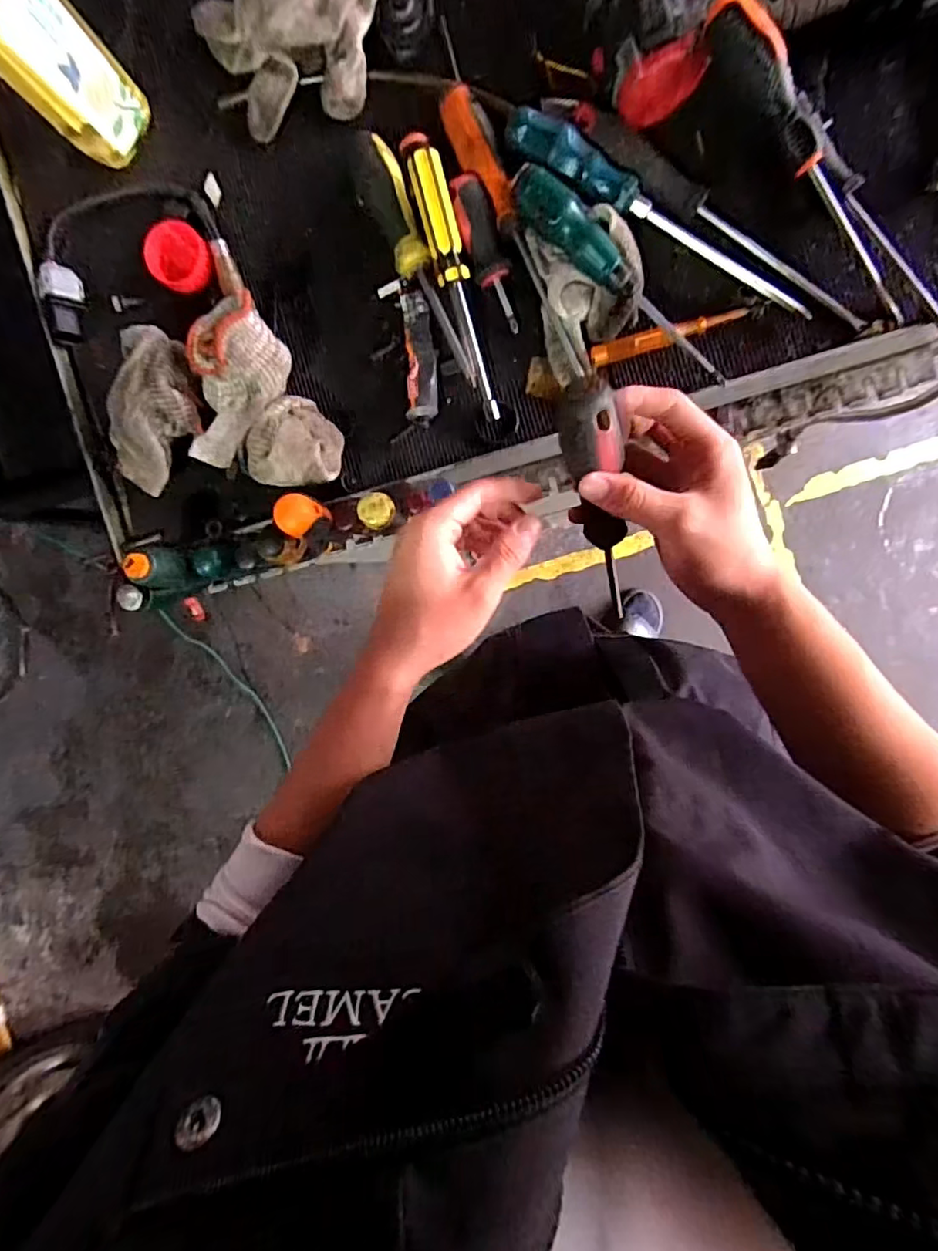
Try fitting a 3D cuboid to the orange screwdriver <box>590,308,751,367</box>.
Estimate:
[{"bbox_3d":[0.145,-0.211,0.425,0.112,0.013,0.015,-14,94,7],"label":"orange screwdriver"}]

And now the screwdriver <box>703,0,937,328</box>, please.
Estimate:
[{"bbox_3d":[0.249,-0.280,0.382,0.034,0.035,0.277,-44,102,8],"label":"screwdriver"}]

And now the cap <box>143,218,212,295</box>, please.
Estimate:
[{"bbox_3d":[-0.225,-0.289,0.459,0.048,0.018,0.048,-5,113,4],"label":"cap"}]

